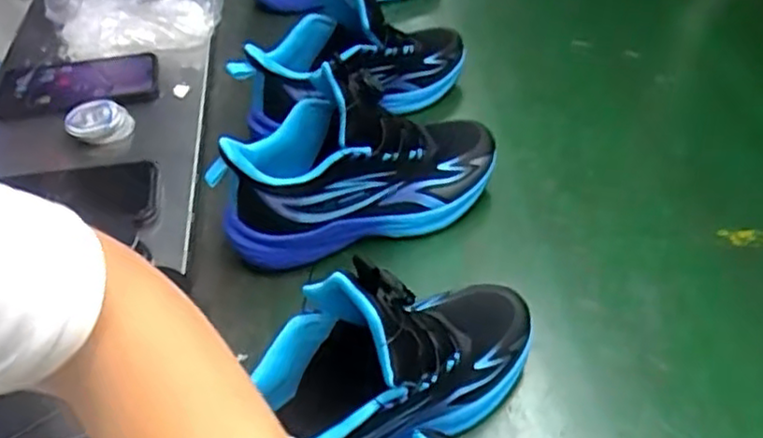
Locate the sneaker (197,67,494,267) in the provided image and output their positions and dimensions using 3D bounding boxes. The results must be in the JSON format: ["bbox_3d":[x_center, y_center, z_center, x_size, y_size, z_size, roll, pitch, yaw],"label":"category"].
[{"bbox_3d":[-0.017,-0.056,0.590,0.251,0.119,0.098,-15,48,-14],"label":"sneaker"}]

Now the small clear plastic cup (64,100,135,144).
[{"bbox_3d":[-0.284,-0.097,0.697,0.061,0.023,0.049,-21,49,-20],"label":"small clear plastic cup"}]

